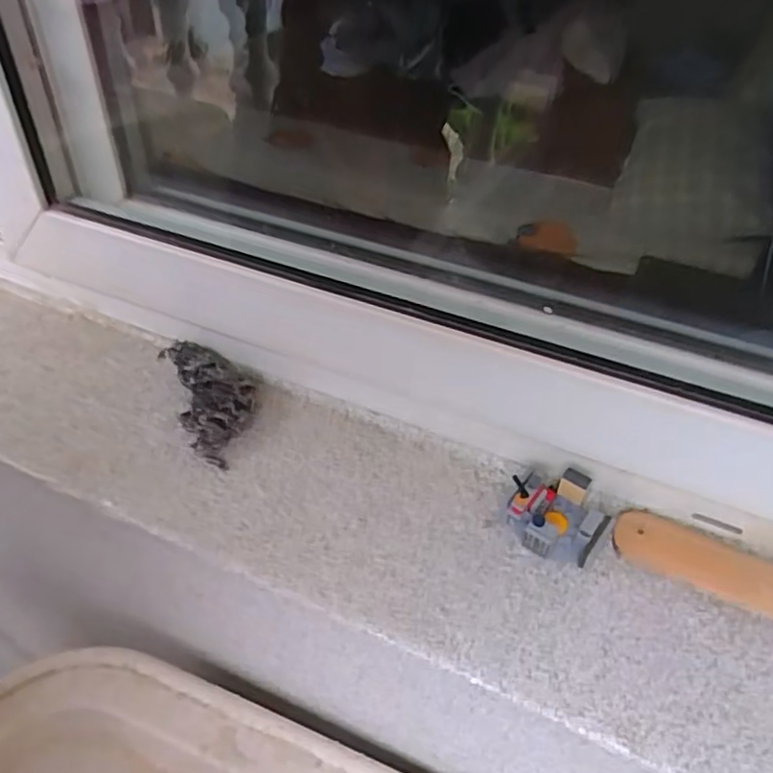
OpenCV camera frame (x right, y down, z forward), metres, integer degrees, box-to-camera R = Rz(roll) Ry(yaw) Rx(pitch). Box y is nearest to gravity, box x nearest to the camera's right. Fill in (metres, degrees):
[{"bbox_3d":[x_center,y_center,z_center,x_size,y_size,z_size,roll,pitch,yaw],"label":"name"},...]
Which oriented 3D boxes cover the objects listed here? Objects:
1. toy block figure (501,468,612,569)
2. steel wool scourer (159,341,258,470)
[{"bbox_3d":[0.103,0.079,0.388,0.049,0.036,0.050,-16,45,-19],"label":"toy block figure"},{"bbox_3d":[-0.122,0.005,0.458,0.051,0.019,0.107,-17,58,-20],"label":"steel wool scourer"}]

